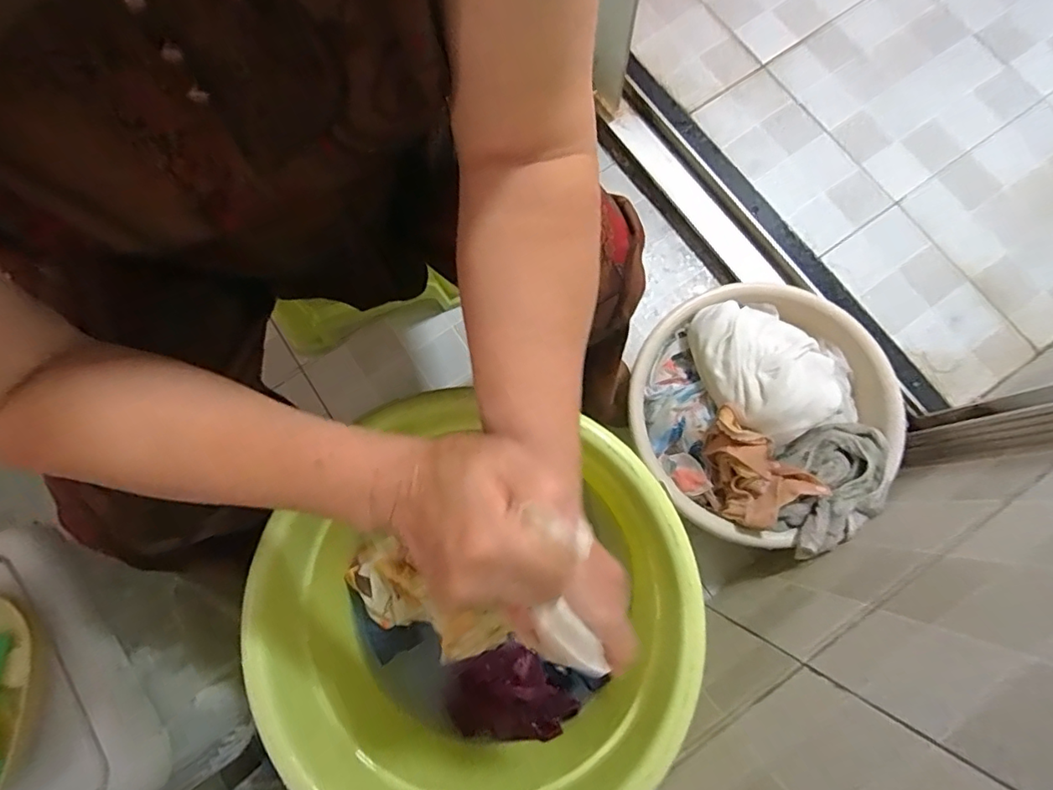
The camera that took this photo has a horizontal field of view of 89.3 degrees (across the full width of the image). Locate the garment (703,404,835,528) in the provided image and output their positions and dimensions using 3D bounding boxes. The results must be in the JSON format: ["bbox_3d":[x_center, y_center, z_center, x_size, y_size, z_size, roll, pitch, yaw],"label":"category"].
[{"bbox_3d":[0.255,0.096,0.614,0.140,0.061,0.097,34,81,8],"label":"garment"}]

